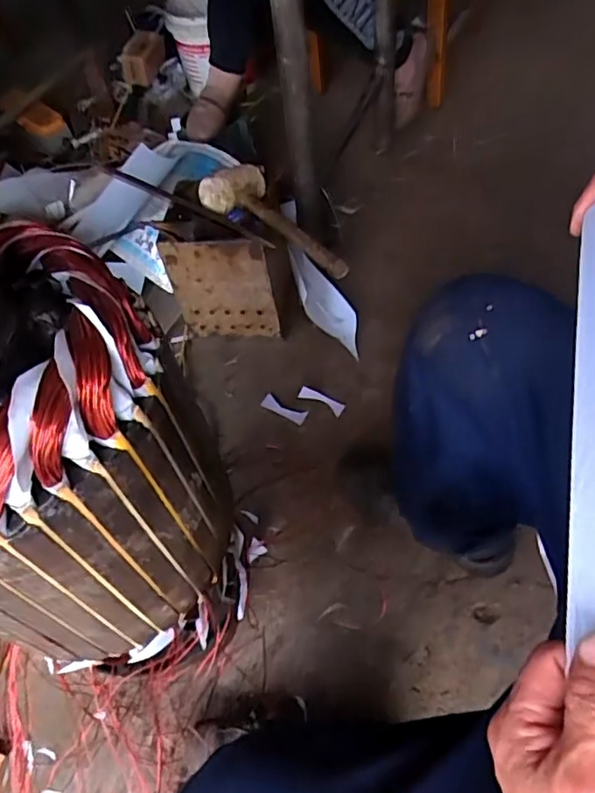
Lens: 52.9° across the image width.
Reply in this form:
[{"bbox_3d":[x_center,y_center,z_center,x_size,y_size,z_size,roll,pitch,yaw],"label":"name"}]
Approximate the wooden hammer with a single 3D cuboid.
[{"bbox_3d":[-0.026,-0.295,1.021,0.300,0.061,0.110,38,64,13],"label":"wooden hammer"}]

